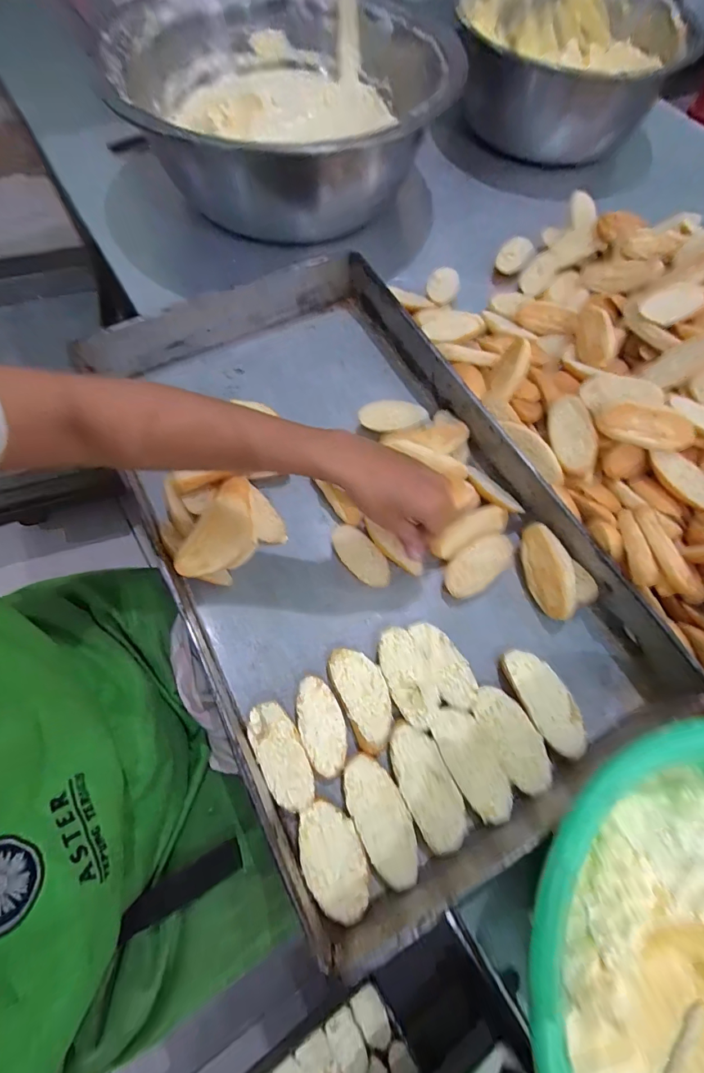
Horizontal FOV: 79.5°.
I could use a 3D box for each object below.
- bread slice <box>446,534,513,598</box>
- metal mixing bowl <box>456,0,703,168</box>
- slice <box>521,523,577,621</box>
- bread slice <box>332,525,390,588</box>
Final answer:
[{"bbox_3d":[0.131,0.028,0.437,0.082,0.014,0.042,-32,92,-14],"label":"bread slice"},{"bbox_3d":[0.361,-0.852,0.771,0.333,0.164,0.333,1,67,-2],"label":"metal mixing bowl"},{"bbox_3d":[0.198,0.035,0.426,0.045,0.015,0.094,-24,72,28],"label":"slice"},{"bbox_3d":[0.010,0.020,0.435,0.037,0.008,0.074,-36,73,-15],"label":"bread slice"}]

